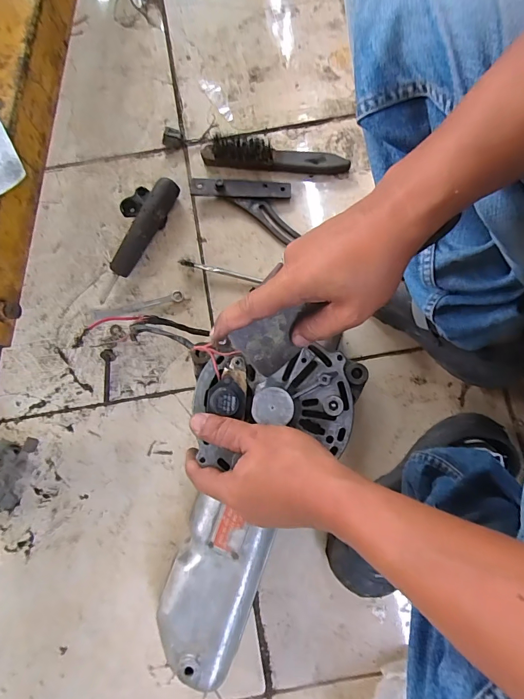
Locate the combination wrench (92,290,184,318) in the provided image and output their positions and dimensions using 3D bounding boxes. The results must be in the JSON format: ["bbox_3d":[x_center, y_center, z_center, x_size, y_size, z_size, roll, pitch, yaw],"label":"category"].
[{"bbox_3d":[-0.189,-0.067,0.588,0.137,0.006,0.017,-14,79,-2],"label":"combination wrench"}]

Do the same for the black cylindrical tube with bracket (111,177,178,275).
[{"bbox_3d":[-0.200,-0.201,0.604,0.078,0.038,0.167,30,81,6],"label":"black cylindrical tube with bracket"}]

